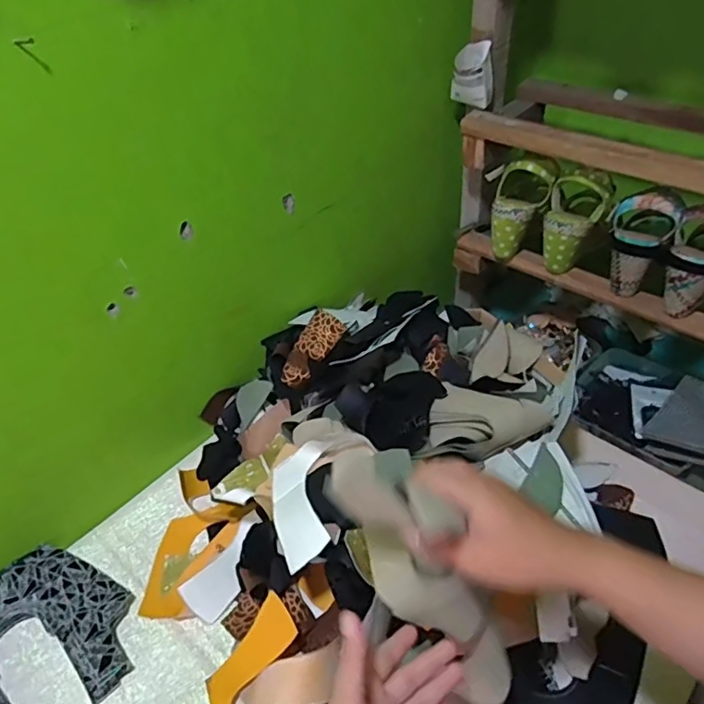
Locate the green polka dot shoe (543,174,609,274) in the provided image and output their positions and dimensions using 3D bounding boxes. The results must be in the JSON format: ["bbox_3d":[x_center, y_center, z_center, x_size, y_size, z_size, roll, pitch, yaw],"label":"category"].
[{"bbox_3d":[0.315,-0.182,0.806,0.076,0.127,0.075,15,45,20],"label":"green polka dot shoe"}]

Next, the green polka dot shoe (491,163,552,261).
[{"bbox_3d":[0.249,-0.210,0.839,0.075,0.134,0.077,12,44,16],"label":"green polka dot shoe"}]

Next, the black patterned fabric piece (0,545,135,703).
[{"bbox_3d":[-0.330,0.308,0.576,0.182,0.038,0.192,26,50,29],"label":"black patterned fabric piece"}]

